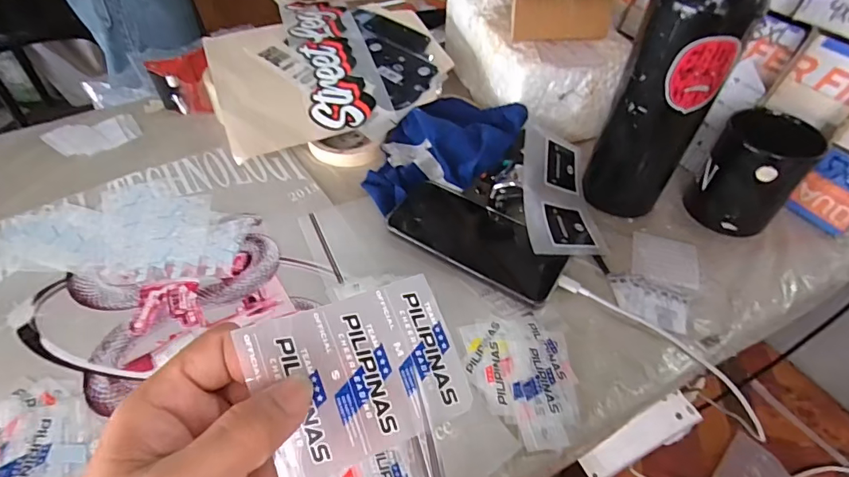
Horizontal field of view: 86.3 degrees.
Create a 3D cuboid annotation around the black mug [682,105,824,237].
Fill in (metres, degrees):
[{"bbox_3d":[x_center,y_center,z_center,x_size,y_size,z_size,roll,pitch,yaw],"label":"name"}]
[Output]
[{"bbox_3d":[0.317,-0.062,0.440,0.070,0.103,0.081,-35,58,-29],"label":"black mug"}]

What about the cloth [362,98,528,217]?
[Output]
[{"bbox_3d":[0.017,-0.109,0.499,0.177,0.067,0.126,-13,50,-13],"label":"cloth"}]

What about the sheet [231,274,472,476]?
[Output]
[{"bbox_3d":[-0.027,0.059,0.200,0.087,0.008,0.065,-15,78,-23],"label":"sheet"}]

